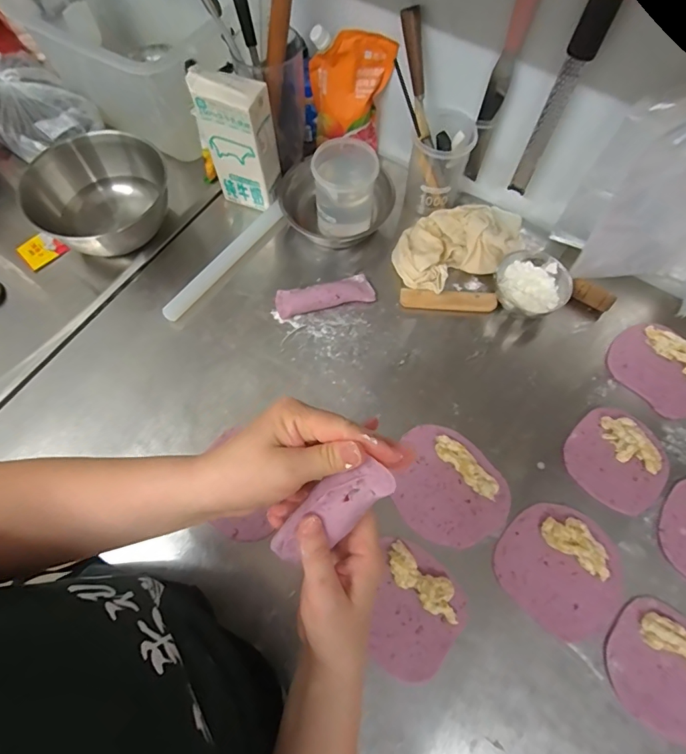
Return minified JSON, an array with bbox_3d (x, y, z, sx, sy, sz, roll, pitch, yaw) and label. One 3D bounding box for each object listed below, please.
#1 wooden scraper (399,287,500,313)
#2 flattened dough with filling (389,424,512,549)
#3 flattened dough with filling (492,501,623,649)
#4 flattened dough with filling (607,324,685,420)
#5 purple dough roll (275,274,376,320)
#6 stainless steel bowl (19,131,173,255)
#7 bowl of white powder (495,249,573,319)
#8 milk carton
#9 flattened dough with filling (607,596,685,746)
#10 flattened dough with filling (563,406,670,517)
[{"bbox_3d":[0.168,-0.121,0.700,0.150,0.014,0.030,5,68,3],"label":"wooden scraper"},{"bbox_3d":[0.139,0.145,0.587,0.135,0.019,0.164,-37,72,-14],"label":"flattened dough with filling"},{"bbox_3d":[0.277,0.236,0.547,0.144,0.019,0.146,0,67,1],"label":"flattened dough with filling"},{"bbox_3d":[0.476,-0.015,0.650,0.111,0.024,0.141,-42,73,-15],"label":"flattened dough with filling"},{"bbox_3d":[-0.028,-0.130,0.700,0.155,0.029,0.044,-12,68,-4],"label":"purple dough roll"},{"bbox_3d":[-0.385,-0.293,0.724,0.196,0.114,0.195,0,67,1],"label":"stainless steel bowl"},{"bbox_3d":[0.291,-0.141,0.684,0.095,0.059,0.098,0,67,1],"label":"bowl of white powder"},{"bbox_3d":[-0.162,-0.370,0.693,0.108,0.196,0.061,21,69,9],"label":"milk carton"},{"bbox_3d":[0.380,0.338,0.498,0.128,0.025,0.125,32,71,13],"label":"flattened dough with filling"},{"bbox_3d":[0.378,0.109,0.596,0.127,0.025,0.126,0,67,1],"label":"flattened dough with filling"}]

